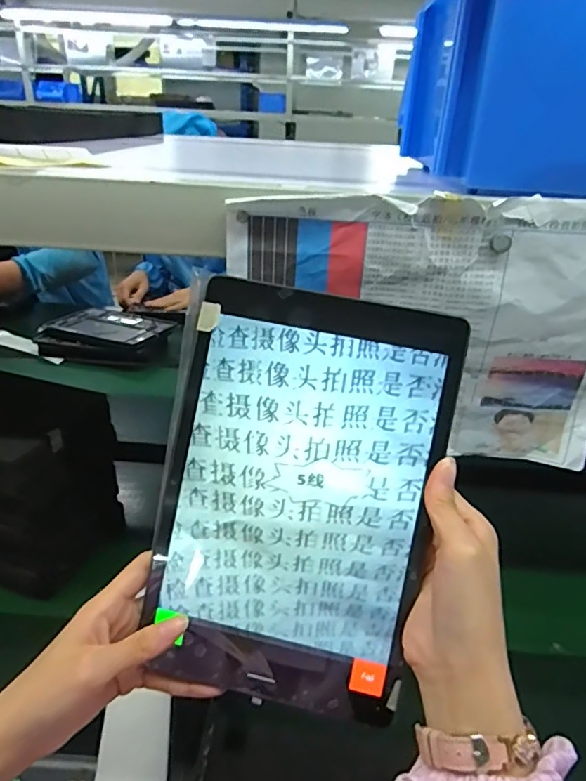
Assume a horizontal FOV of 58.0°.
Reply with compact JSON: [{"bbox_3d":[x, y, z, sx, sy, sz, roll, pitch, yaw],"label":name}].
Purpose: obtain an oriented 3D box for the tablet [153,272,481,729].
[{"bbox_3d":[0.003,0.065,0.338,0.169,0.251,0.004,10,-1,7],"label":"tablet"}]

